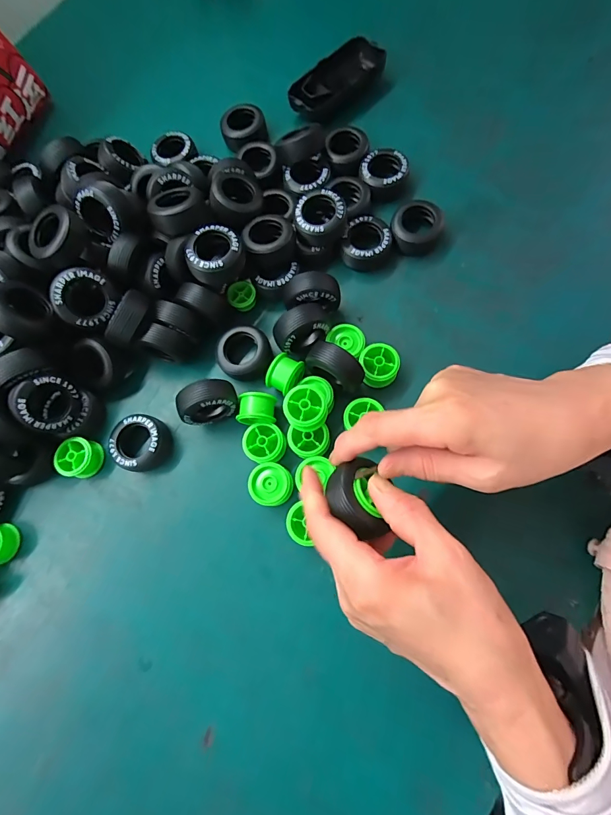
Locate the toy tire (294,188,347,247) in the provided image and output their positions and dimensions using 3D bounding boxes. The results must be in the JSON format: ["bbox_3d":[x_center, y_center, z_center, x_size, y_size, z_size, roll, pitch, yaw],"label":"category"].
[{"bbox_3d":[0.013,-0.176,0.354,0.045,0.029,0.045,7,77,9],"label":"toy tire"}]

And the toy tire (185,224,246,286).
[{"bbox_3d":[-0.076,-0.129,0.325,0.050,0.022,0.047,-2,76,6],"label":"toy tire"}]

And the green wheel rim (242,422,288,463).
[{"bbox_3d":[-0.034,0.033,0.331,0.036,0.033,0.032,11,77,9],"label":"green wheel rim"}]

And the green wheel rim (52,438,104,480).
[{"bbox_3d":[-0.202,0.045,0.338,0.032,0.020,0.033,15,78,10],"label":"green wheel rim"}]

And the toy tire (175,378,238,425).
[{"bbox_3d":[-0.083,-0.003,0.329,0.048,0.054,0.028,-25,74,0],"label":"toy tire"}]

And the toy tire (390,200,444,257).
[{"bbox_3d":[0.107,-0.174,0.361,0.047,0.016,0.050,-2,76,6],"label":"toy tire"}]

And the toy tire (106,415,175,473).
[{"bbox_3d":[-0.145,0.032,0.337,0.044,0.026,0.047,17,78,11],"label":"toy tire"}]

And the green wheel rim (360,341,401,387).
[{"bbox_3d":[0.063,-0.036,0.332,0.032,0.020,0.034,-2,76,6],"label":"green wheel rim"}]

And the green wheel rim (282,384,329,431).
[{"bbox_3d":[0.000,0.002,0.308,0.034,0.026,0.036,-2,76,6],"label":"green wheel rim"}]

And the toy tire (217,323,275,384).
[{"bbox_3d":[-0.055,-0.049,0.353,0.047,0.029,0.046,-2,76,6],"label":"toy tire"}]

